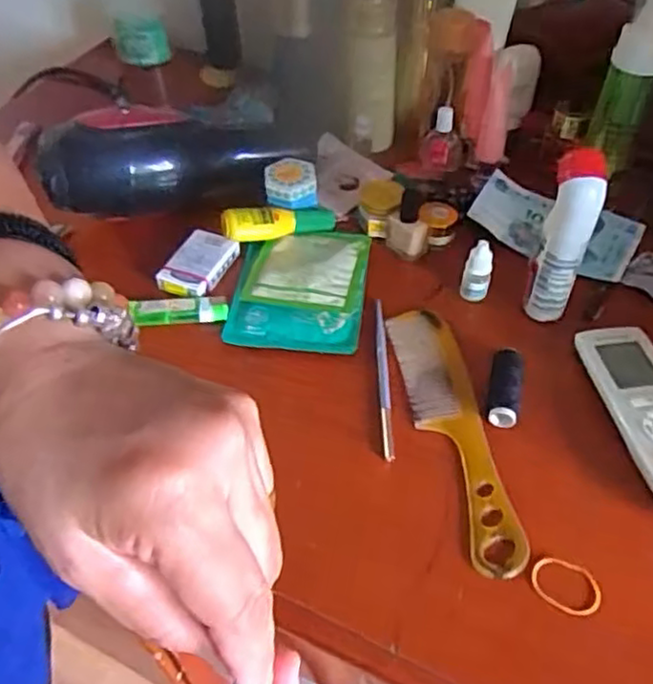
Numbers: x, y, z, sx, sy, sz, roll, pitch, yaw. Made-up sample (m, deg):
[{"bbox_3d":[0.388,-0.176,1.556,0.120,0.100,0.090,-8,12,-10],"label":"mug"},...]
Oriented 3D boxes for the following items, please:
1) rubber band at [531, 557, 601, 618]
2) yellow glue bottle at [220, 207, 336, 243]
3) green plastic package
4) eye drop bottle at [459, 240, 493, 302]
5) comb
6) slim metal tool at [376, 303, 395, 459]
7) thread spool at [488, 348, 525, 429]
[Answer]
[{"bbox_3d":[0.137,0.139,0.380,0.039,0.004,0.030,13,50,13],"label":"rubber band"},{"bbox_3d":[-0.040,-0.102,0.571,0.098,0.020,0.023,-8,47,-24],"label":"yellow glue bottle"},{"bbox_3d":[-0.021,-0.046,0.537,0.103,0.011,0.130,3,49,4],"label":"green plastic package"},{"bbox_3d":[0.118,-0.056,0.519,0.022,0.044,0.017,10,50,10],"label":"eye drop bottle"},{"bbox_3d":[0.084,0.056,0.452,0.044,0.004,0.209,-8,49,-6],"label":"comb"},{"bbox_3d":[0.041,0.022,0.482,0.008,0.004,0.146,-1,49,0],"label":"slim metal tool"},{"bbox_3d":[0.124,0.031,0.462,0.021,0.019,0.060,11,50,11],"label":"thread spool"}]

